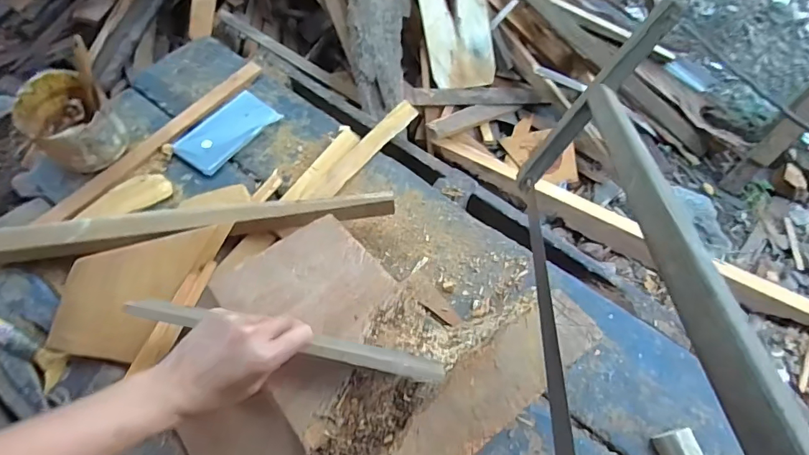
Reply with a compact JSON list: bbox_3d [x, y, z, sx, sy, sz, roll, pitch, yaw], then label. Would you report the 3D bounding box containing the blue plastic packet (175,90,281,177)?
[{"bbox_3d":[-0.310,-0.168,0.800,0.087,0.020,0.168,38,70,13],"label":"blue plastic packet"}]

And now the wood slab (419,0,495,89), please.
[{"bbox_3d":[0.138,-0.650,1.324,0.196,0.039,0.486,-14,109,-3],"label":"wood slab"}]

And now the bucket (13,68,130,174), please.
[{"bbox_3d":[-0.517,-0.165,0.718,0.122,0.098,0.111,1,66,-2],"label":"bucket"}]

